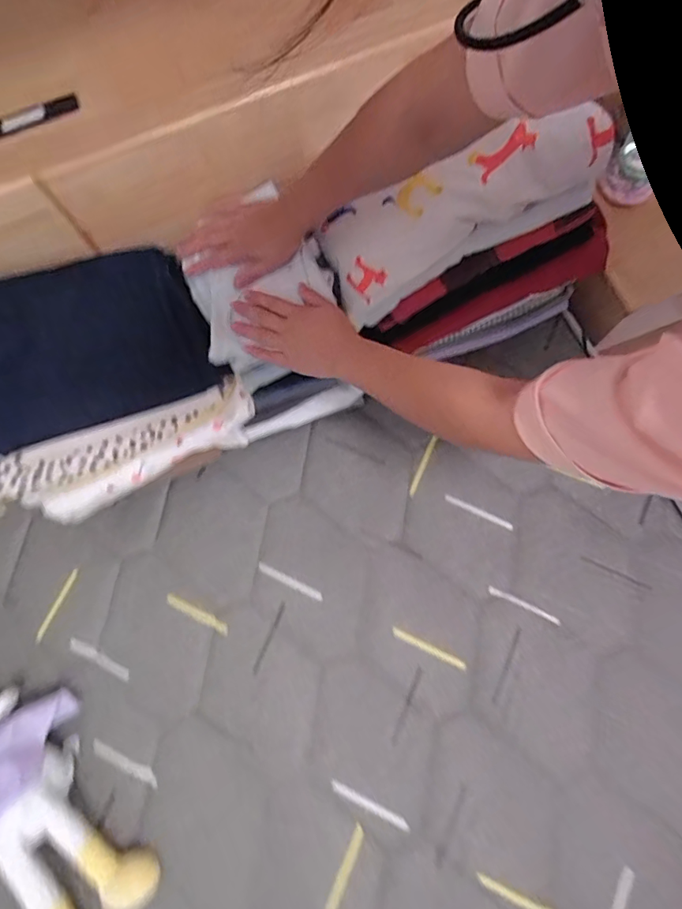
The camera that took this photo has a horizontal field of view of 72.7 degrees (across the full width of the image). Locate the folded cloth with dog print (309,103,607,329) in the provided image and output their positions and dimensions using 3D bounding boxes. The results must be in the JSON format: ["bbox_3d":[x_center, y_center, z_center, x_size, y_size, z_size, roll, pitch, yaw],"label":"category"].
[{"bbox_3d":[0.132,-0.281,0.532,0.314,0.110,0.110,-21,74,17],"label":"folded cloth with dog print"}]

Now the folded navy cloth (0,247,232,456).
[{"bbox_3d":[-0.305,-0.136,0.542,0.278,0.052,0.211,-22,84,-19],"label":"folded navy cloth"}]

